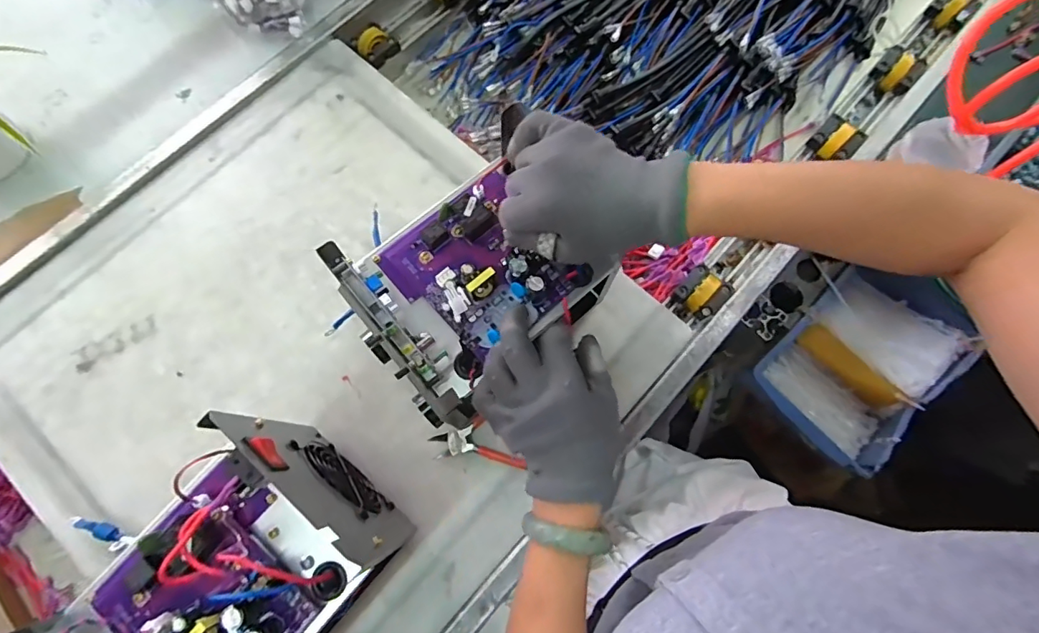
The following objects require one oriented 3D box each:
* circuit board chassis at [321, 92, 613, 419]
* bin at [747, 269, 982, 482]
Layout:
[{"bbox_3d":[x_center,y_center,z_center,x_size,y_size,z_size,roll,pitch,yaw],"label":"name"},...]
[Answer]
[{"bbox_3d":[-0.035,-0.037,0.407,0.205,0.062,0.162,-42,82,-9],"label":"circuit board chassis"},{"bbox_3d":[0.401,0.057,0.610,0.167,0.069,0.229,43,78,11],"label":"bin"}]

